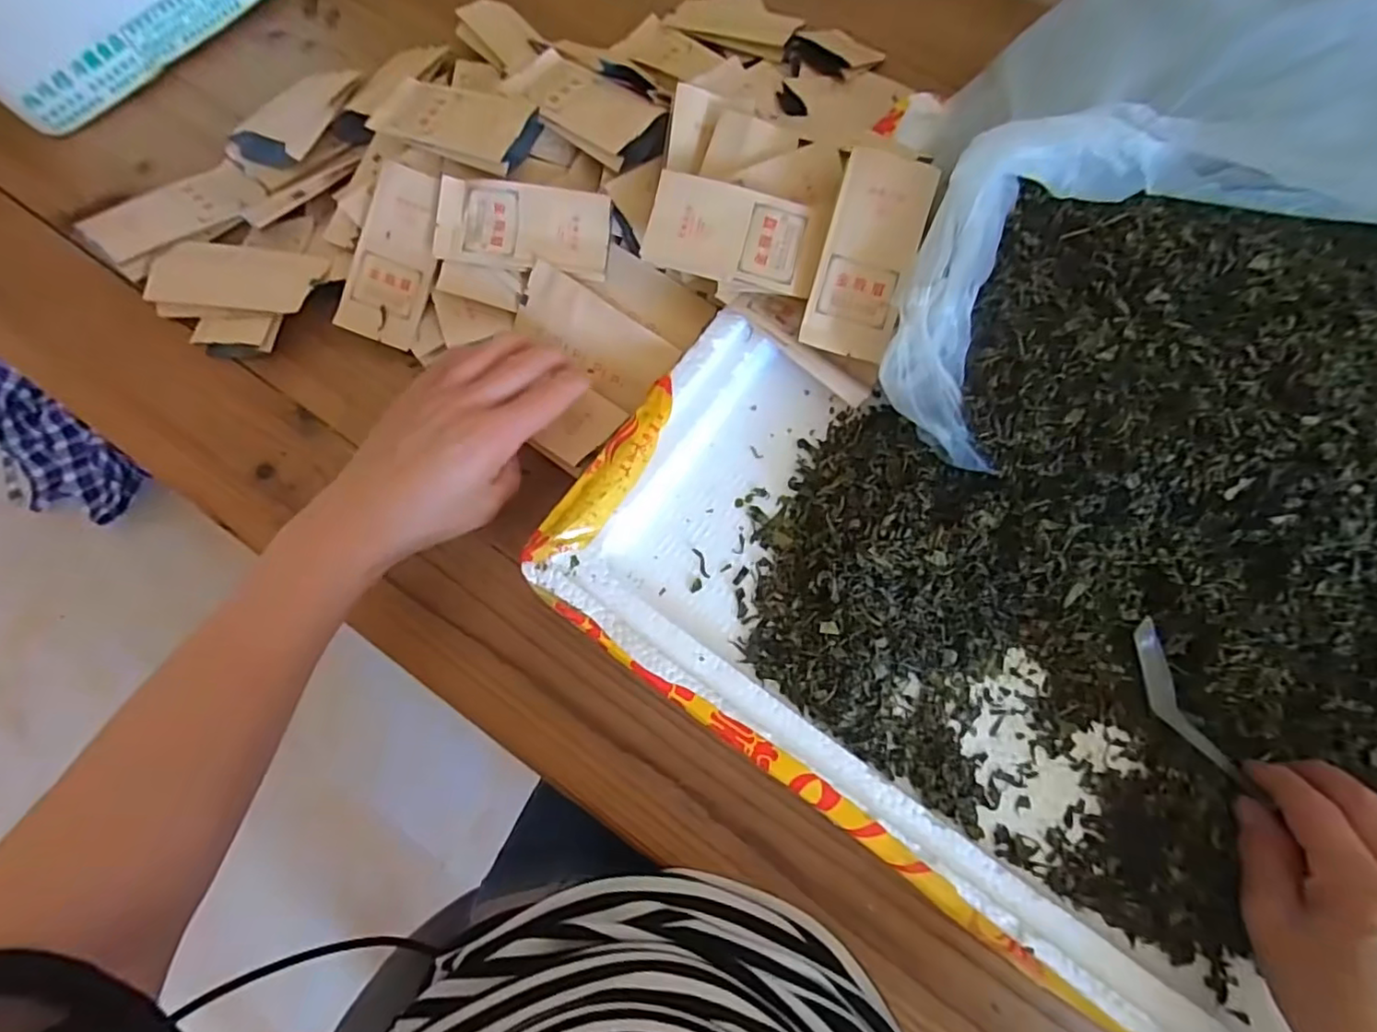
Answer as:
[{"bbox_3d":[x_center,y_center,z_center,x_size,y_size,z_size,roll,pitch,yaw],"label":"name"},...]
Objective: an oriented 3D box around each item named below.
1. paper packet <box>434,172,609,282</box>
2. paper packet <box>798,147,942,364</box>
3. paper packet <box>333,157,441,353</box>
[{"bbox_3d":[-0.105,-0.182,0.391,0.107,0.007,0.050,8,98,-1],"label":"paper packet"},{"bbox_3d":[0.103,-0.148,0.351,0.051,0.004,0.109,14,100,-4],"label":"paper packet"},{"bbox_3d":[-0.191,-0.168,0.399,0.054,0.007,0.109,17,97,3],"label":"paper packet"}]

